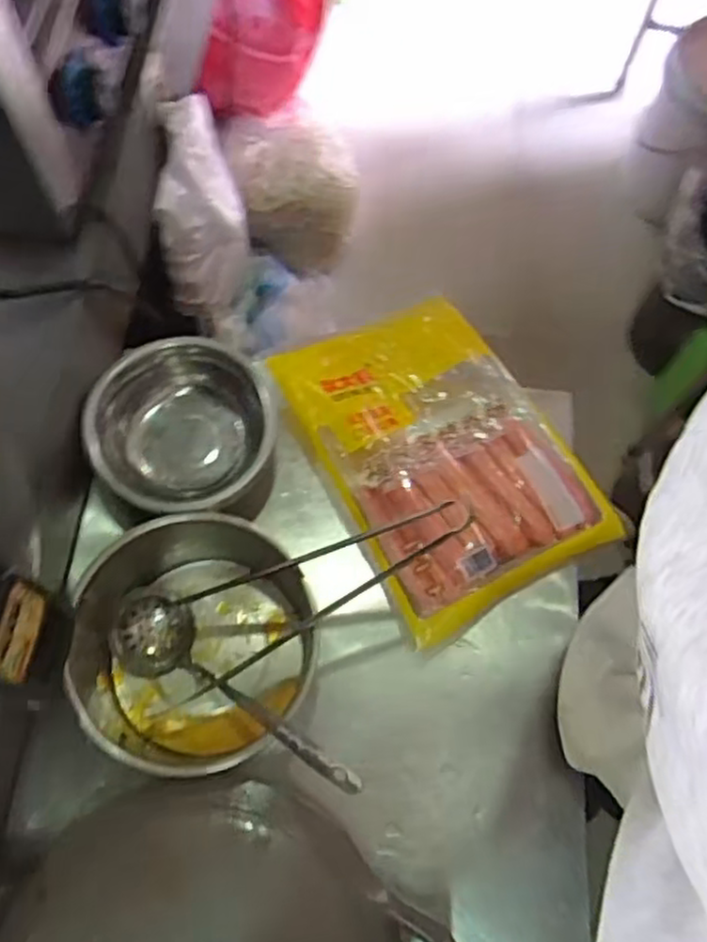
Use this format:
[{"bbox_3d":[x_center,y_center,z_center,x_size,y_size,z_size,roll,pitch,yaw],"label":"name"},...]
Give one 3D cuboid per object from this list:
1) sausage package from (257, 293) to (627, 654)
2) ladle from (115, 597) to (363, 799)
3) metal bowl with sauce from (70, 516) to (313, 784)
[{"bbox_3d":[0.083,-0.024,0.691,0.216,0.046,0.293,-27,71,-13],"label":"sausage package"},{"bbox_3d":[-0.099,0.172,0.575,0.267,0.059,0.067,18,62,43],"label":"ladle"},{"bbox_3d":[-0.139,0.134,0.621,0.203,0.107,0.214,1,67,-2],"label":"metal bowl with sauce"}]

